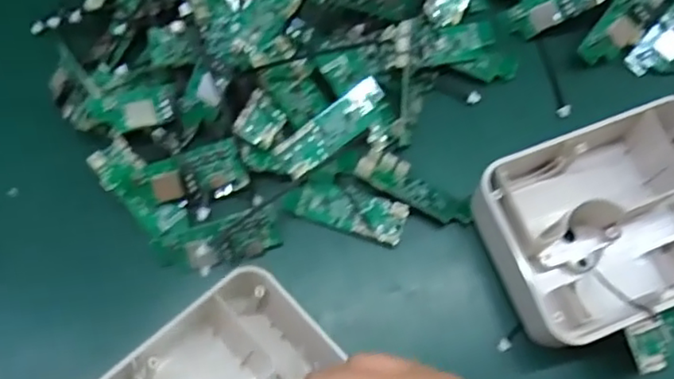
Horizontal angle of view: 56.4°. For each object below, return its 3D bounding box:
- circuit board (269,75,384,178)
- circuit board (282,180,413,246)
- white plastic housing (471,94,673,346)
[{"bbox_3d":[-0.002,-0.036,0.362,0.070,0.009,0.024,-38,73,-11],"label":"circuit board"},{"bbox_3d":[0.006,0.010,0.357,0.066,0.005,0.024,20,72,9],"label":"circuit board"},{"bbox_3d":[0.145,0.019,0.339,0.133,0.051,0.101,-20,70,-5],"label":"white plastic housing"}]

